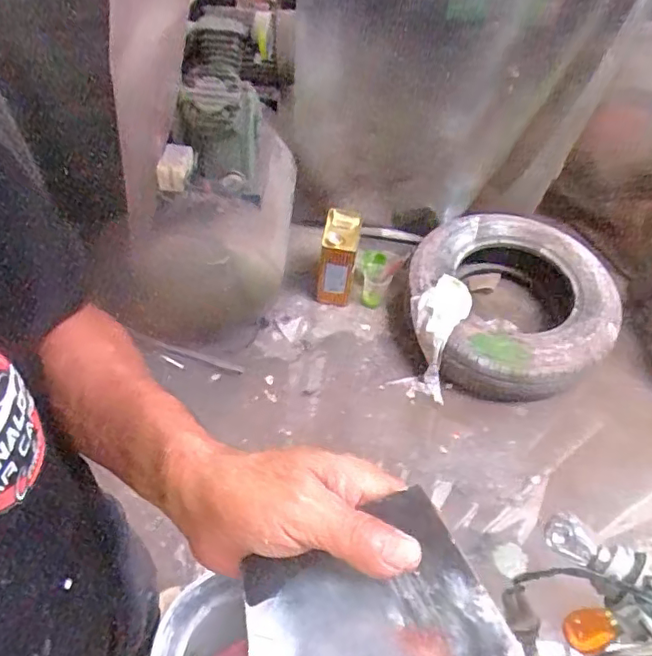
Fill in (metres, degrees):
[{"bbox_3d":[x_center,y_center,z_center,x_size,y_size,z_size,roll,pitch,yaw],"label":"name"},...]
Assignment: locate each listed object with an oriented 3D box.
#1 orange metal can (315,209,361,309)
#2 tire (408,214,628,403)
[{"bbox_3d":[0.036,-0.203,1.696,0.104,0.254,0.162,9,55,5],"label":"orange metal can"},{"bbox_3d":[0.553,-0.117,1.702,0.610,0.177,0.649,7,55,3],"label":"tire"}]

